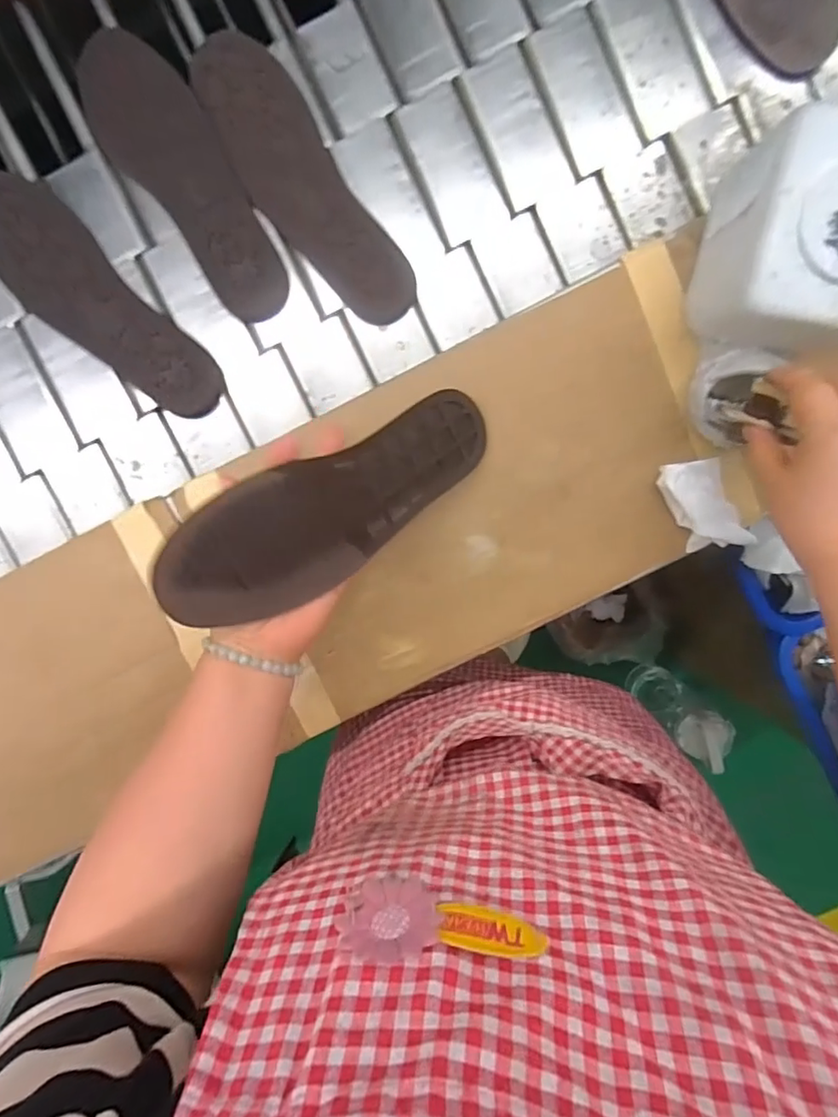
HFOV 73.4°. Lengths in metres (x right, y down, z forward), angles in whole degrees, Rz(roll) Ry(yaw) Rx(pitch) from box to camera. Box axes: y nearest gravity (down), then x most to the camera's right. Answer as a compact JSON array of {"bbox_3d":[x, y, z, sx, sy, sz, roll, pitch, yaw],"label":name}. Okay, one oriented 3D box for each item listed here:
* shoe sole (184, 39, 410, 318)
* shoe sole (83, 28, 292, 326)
[{"bbox_3d":[-0.102,-0.324,0.489,0.078,0.013,0.266,-33,98,6],"label":"shoe sole"},{"bbox_3d":[-0.201,-0.334,0.490,0.084,0.014,0.255,-38,97,7],"label":"shoe sole"}]

